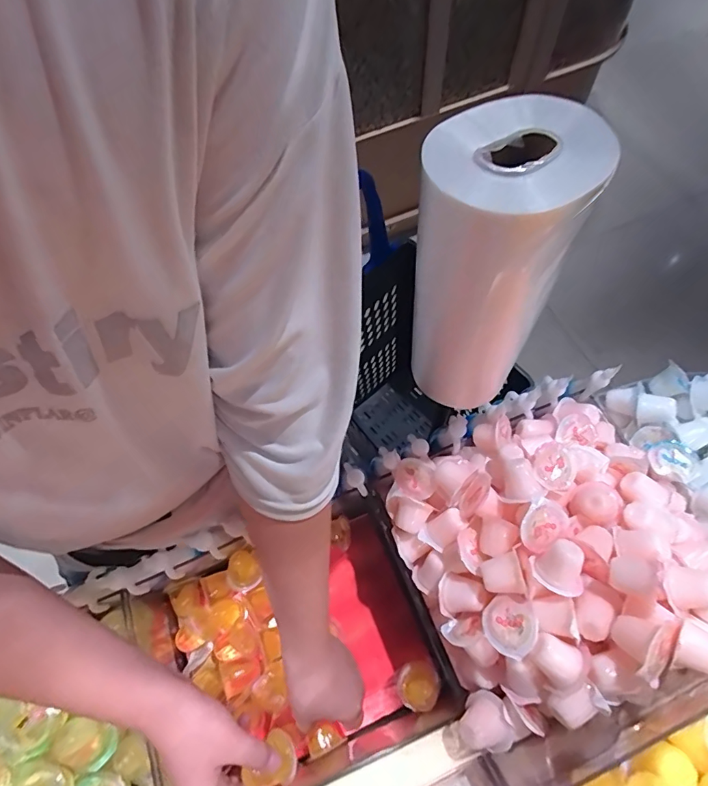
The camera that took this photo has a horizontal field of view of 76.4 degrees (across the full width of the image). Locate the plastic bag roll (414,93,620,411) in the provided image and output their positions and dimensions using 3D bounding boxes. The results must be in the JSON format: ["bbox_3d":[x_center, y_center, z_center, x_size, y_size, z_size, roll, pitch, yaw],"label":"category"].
[{"bbox_3d":[0.098,-0.078,0.363,0.101,0.255,0.089,2,65,4],"label":"plastic bag roll"}]

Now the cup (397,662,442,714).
[{"bbox_3d":[0.071,0.323,0.491,0.045,0.046,0.045,-1,65,3],"label":"cup"}]

